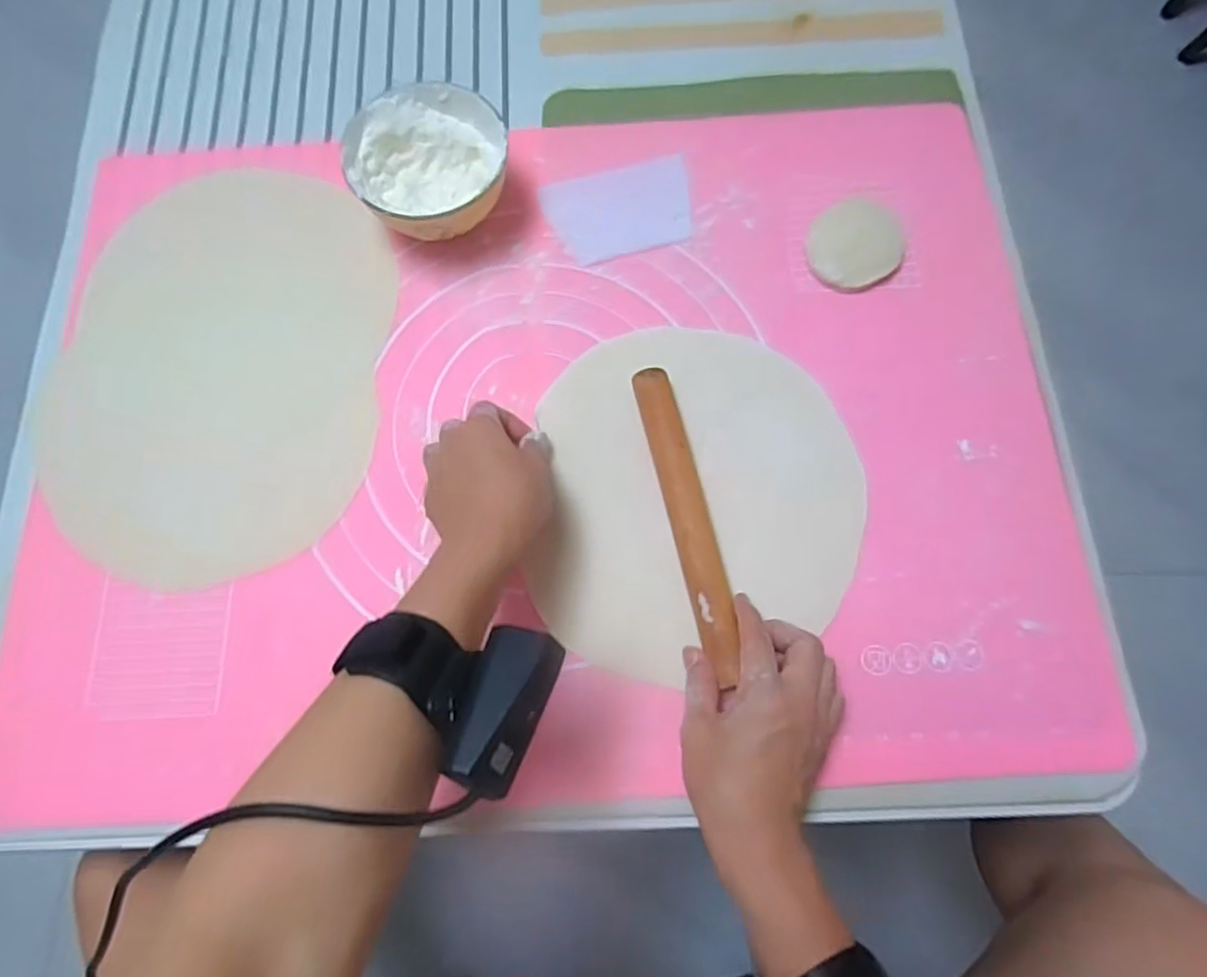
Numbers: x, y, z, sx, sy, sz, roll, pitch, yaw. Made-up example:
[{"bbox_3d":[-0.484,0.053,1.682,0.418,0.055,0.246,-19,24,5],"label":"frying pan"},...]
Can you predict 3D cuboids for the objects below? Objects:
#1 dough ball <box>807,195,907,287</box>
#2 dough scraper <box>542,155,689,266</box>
[{"bbox_3d":[0.187,-0.182,0.517,0.067,0.027,0.060,-32,75,-8],"label":"dough ball"},{"bbox_3d":[0.015,-0.218,0.547,0.112,0.004,0.077,-15,73,-3],"label":"dough scraper"}]

